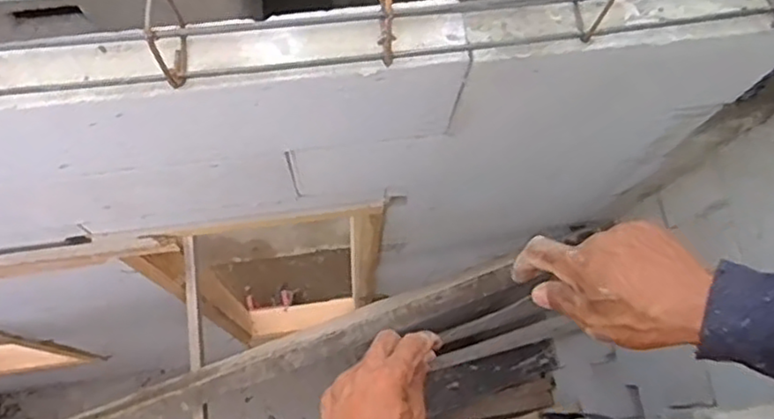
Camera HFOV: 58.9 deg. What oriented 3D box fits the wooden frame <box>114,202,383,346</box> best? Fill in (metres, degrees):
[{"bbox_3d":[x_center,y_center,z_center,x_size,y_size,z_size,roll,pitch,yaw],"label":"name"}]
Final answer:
[{"bbox_3d":[-0.281,0.198,1.845,0.482,1.497,0.112,-7,73,-5],"label":"wooden frame"}]

